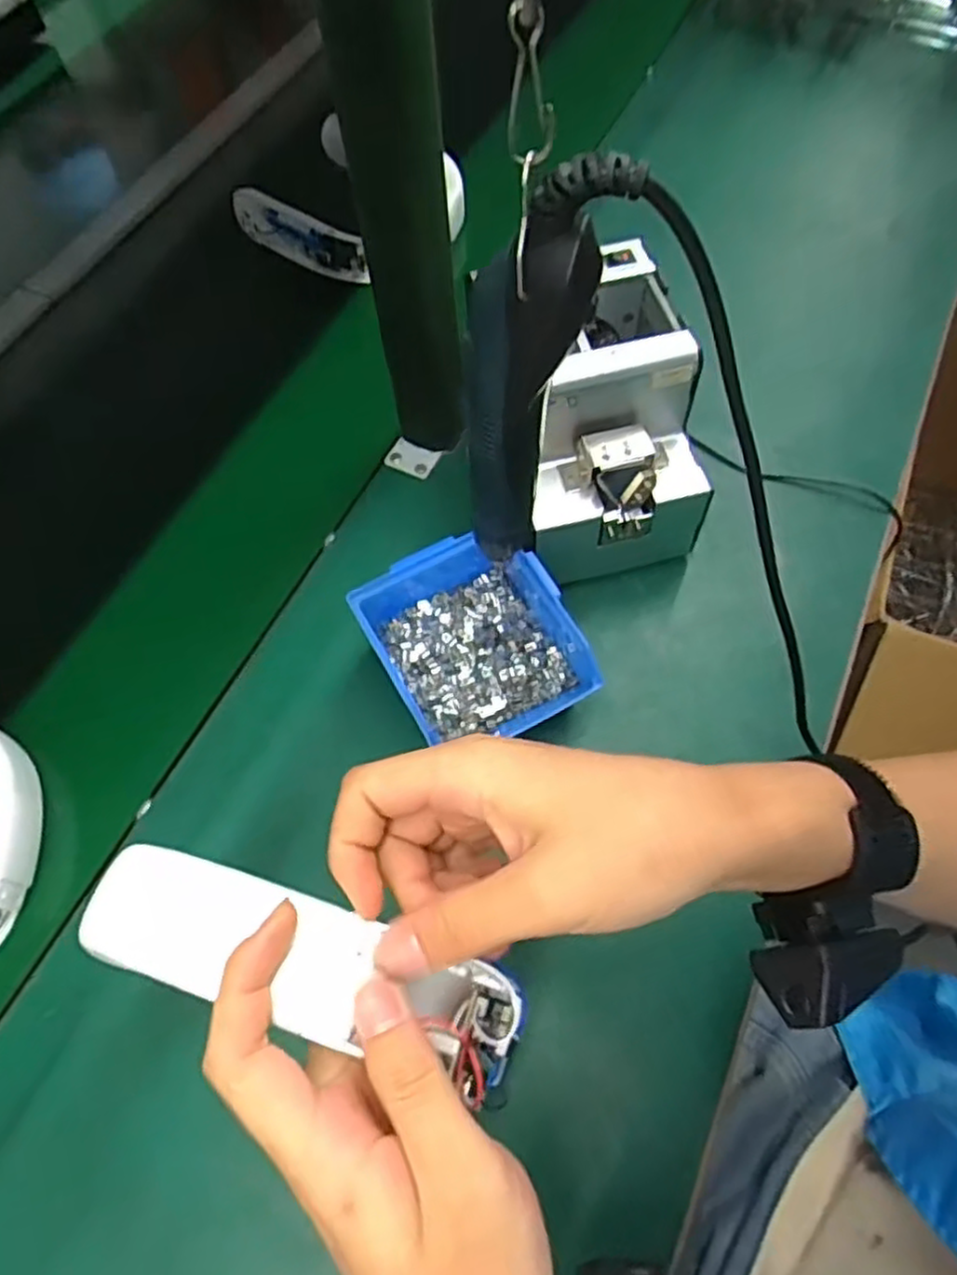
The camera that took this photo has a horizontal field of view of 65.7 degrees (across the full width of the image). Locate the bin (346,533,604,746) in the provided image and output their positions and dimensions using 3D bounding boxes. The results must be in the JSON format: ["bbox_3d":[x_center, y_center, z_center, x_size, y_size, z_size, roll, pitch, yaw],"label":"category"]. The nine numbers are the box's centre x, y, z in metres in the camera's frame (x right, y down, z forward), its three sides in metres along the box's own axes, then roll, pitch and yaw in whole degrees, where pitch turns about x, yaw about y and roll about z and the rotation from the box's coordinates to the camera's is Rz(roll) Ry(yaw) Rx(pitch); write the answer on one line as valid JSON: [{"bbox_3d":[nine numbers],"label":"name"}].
[{"bbox_3d":[-0.006,0.003,0.501,0.121,0.071,0.143,-24,66,-9],"label":"bin"}]

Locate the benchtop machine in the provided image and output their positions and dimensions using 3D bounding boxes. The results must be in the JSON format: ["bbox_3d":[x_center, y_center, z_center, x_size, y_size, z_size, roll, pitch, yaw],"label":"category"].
[{"bbox_3d":[0.088,-0.149,0.530,0.115,0.156,0.163,-10,64,-2],"label":"benchtop machine"}]

